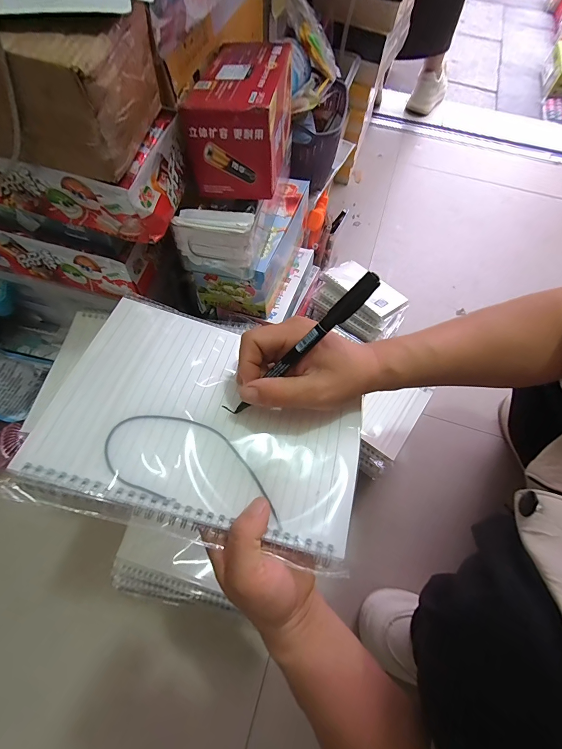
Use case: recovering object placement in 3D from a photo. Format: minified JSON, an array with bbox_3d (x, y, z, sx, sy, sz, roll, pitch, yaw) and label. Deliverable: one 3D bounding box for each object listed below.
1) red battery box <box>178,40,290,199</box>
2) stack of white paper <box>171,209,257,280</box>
[{"bbox_3d":[-0.042,-0.313,0.384,0.101,0.085,0.193,6,64,0],"label":"red battery box"},{"bbox_3d":[-0.076,-0.167,0.398,0.091,0.073,0.052,11,65,1],"label":"stack of white paper"}]

